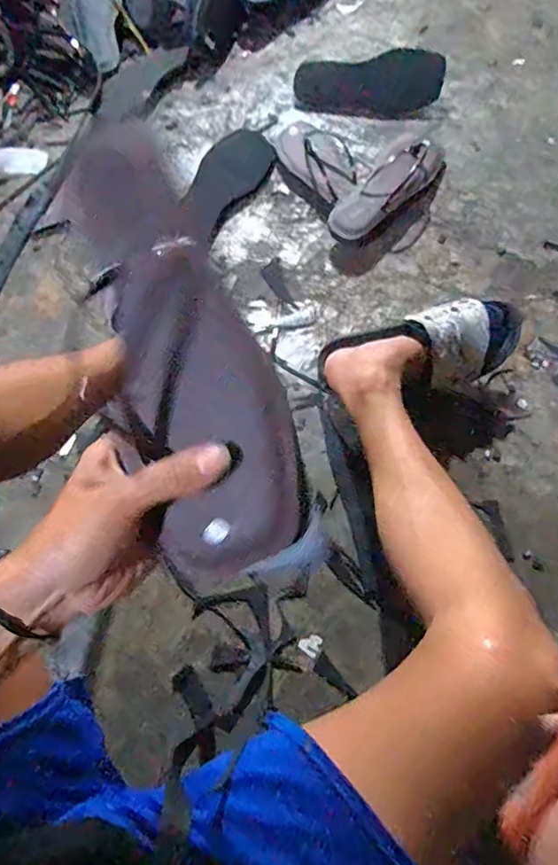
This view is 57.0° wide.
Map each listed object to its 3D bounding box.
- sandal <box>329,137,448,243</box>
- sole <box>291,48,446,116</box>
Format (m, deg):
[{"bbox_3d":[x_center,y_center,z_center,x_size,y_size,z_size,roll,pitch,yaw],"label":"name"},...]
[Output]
[{"bbox_3d":[0.175,-0.390,0.817,0.247,0.048,0.070,-42,73,-14],"label":"sandal"},{"bbox_3d":[0.158,-0.625,0.922,0.259,0.023,0.104,6,100,10],"label":"sole"}]

